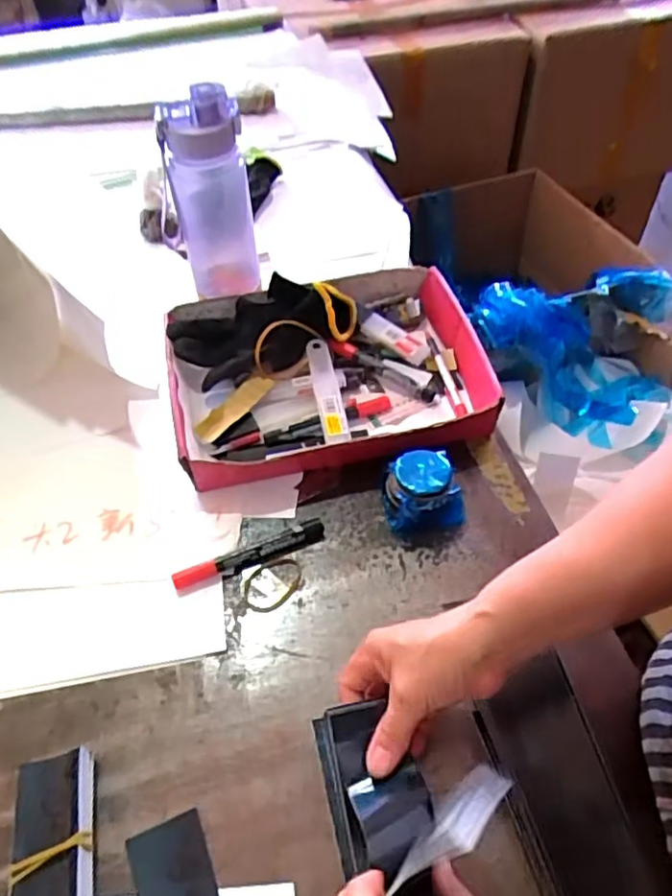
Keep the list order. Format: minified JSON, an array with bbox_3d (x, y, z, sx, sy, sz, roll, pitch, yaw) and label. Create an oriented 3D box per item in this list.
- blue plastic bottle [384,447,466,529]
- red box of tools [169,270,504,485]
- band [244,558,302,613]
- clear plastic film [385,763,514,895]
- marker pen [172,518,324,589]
[{"bbox_3d":[0.079,0.039,0.569,0.068,0.056,0.059,-14,52,-10],"label":"blue plastic bottle"},{"bbox_3d":[-0.014,-0.089,0.671,0.305,0.070,0.251,-10,51,-8],"label":"red box of tools"},{"bbox_3d":[-0.054,0.117,0.541,0.052,0.004,0.043,-13,52,-10],"label":"band"},{"bbox_3d":[0.061,0.195,0.322,0.020,0.041,0.074,37,60,26],"label":"clear plastic film"},{"bbox_3d":[-0.075,0.093,0.557,0.135,0.015,0.020,-18,53,-13],"label":"marker pen"}]

